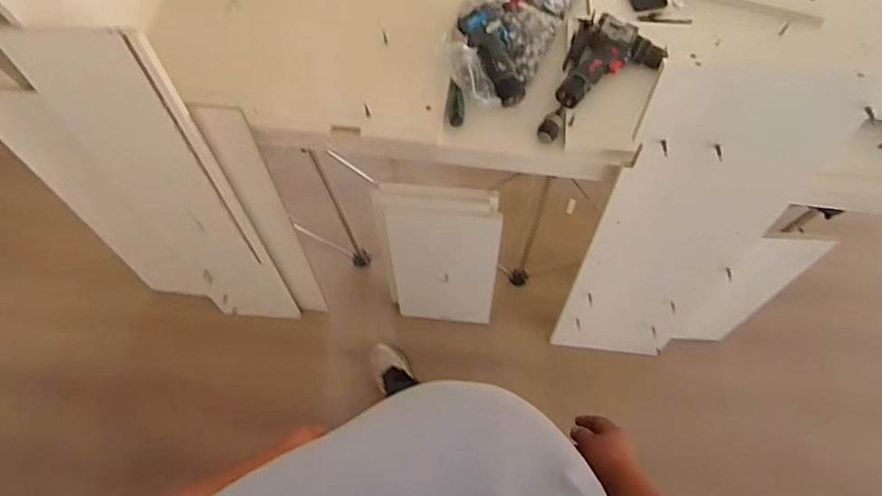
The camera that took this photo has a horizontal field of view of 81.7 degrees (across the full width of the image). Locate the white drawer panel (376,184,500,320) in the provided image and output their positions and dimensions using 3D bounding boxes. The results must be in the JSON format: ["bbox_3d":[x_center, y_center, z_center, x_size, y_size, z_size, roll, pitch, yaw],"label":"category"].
[{"bbox_3d":[-0.003,0.041,1.375,0.302,0.515,0.028,8,49,8],"label":"white drawer panel"}]

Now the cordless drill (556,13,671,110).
[{"bbox_3d":[0.330,-0.359,0.976,0.177,0.060,0.236,19,68,10],"label":"cordless drill"}]

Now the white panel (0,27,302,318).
[{"bbox_3d":[-0.600,-0.073,1.222,0.277,0.972,0.030,4,56,4],"label":"white panel"}]

